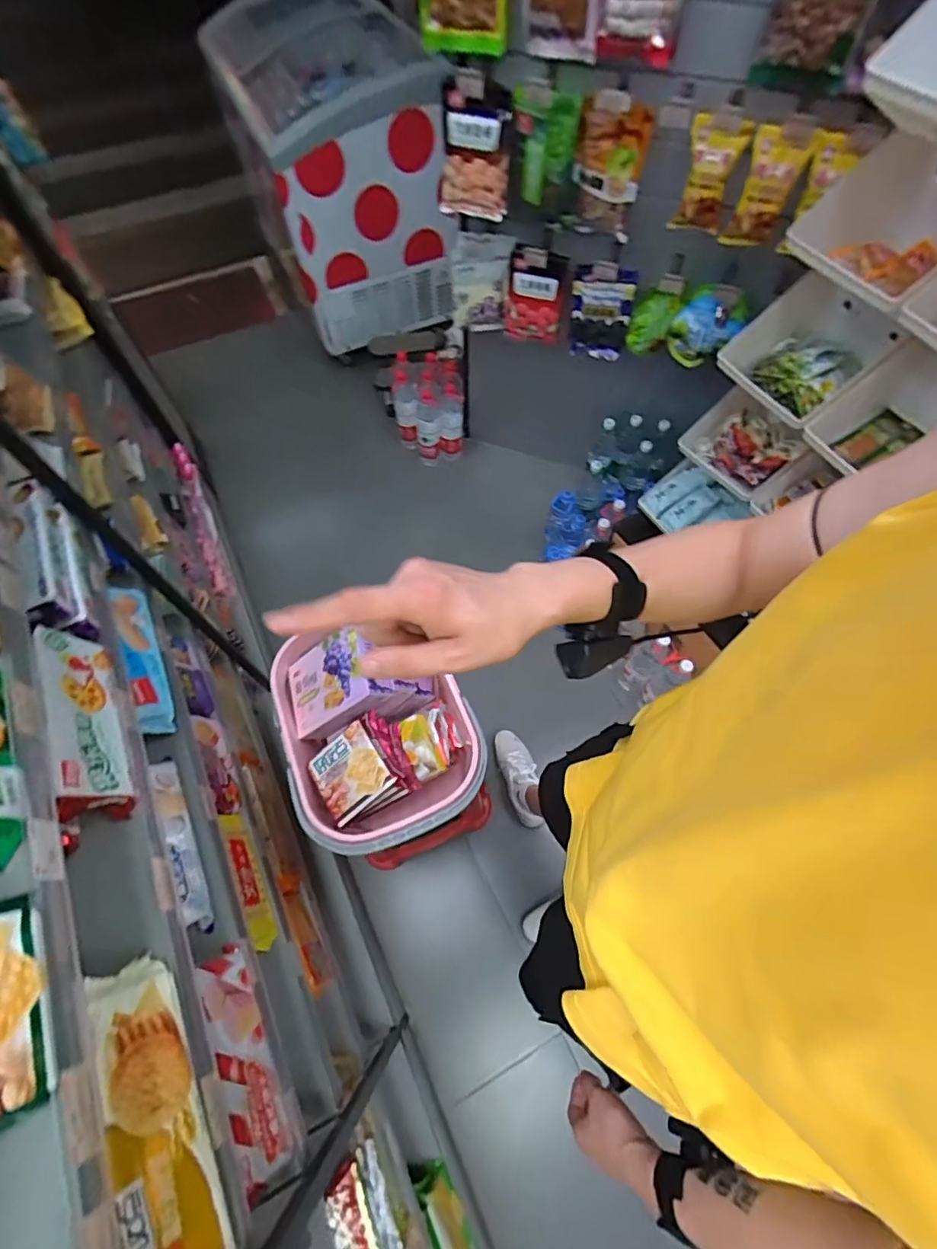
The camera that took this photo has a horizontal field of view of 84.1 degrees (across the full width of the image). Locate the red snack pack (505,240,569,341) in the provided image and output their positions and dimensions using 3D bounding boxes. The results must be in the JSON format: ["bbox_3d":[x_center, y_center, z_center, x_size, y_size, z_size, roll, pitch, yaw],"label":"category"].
[{"bbox_3d":[0.186,-0.917,1.457,0.160,0.235,0.048,9,63,5],"label":"red snack pack"}]

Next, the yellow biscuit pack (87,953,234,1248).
[{"bbox_3d":[-0.283,0.430,0.449,0.055,0.082,0.242,-39,64,12],"label":"yellow biscuit pack"}]

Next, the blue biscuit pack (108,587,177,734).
[{"bbox_3d":[-0.525,0.043,0.831,0.037,0.056,0.277,-22,65,-11],"label":"blue biscuit pack"}]

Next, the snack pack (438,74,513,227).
[{"bbox_3d":[0.012,-1.037,1.146,0.157,0.267,0.052,2,73,1],"label":"snack pack"}]

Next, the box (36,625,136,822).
[{"bbox_3d":[-0.445,0.108,0.603,0.031,0.094,0.228,-22,65,-11],"label":"box"}]

